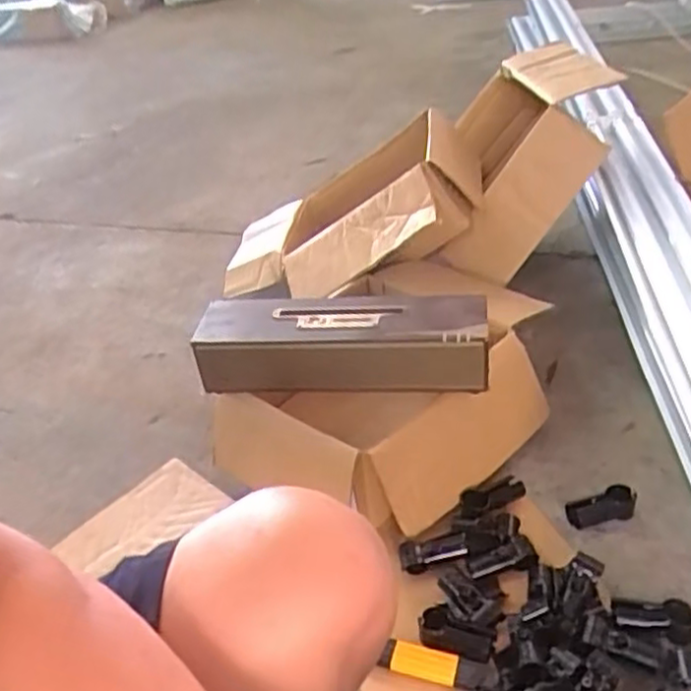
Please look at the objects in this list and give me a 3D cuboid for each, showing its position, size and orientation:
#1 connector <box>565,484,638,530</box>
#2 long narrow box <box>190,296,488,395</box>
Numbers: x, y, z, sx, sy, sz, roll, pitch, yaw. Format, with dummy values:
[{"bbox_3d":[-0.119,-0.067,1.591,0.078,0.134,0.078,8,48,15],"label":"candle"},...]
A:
[{"bbox_3d":[0.314,0.199,0.877,0.088,0.029,0.033,-16,36,-12],"label":"connector"},{"bbox_3d":[-0.009,-0.006,0.935,0.377,0.084,0.120,2,36,14],"label":"long narrow box"}]

